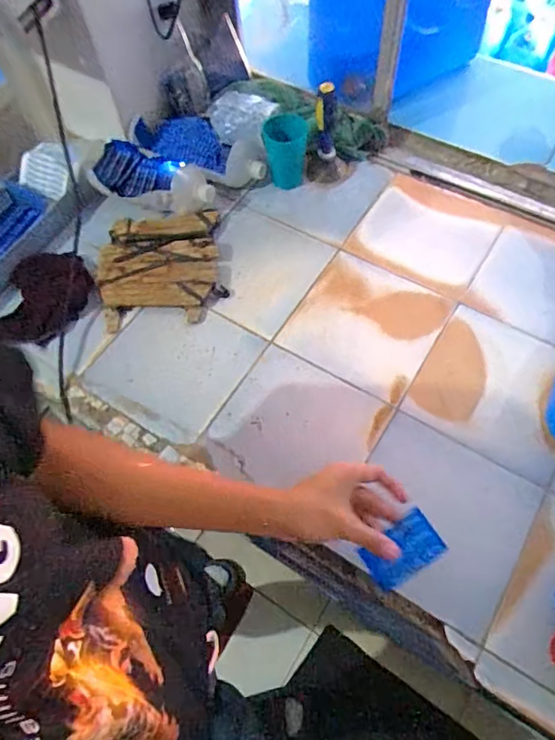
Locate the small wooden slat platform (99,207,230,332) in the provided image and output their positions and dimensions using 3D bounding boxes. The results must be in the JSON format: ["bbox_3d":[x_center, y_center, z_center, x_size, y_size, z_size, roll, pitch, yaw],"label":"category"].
[{"bbox_3d":[-0.183,-0.162,0.801,0.186,0.028,0.209,-11,62,-2],"label":"small wooden slat platform"}]

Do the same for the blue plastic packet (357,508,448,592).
[{"bbox_3d":[0.125,0.184,0.520,0.078,0.011,0.049,-37,77,7],"label":"blue plastic packet"}]

